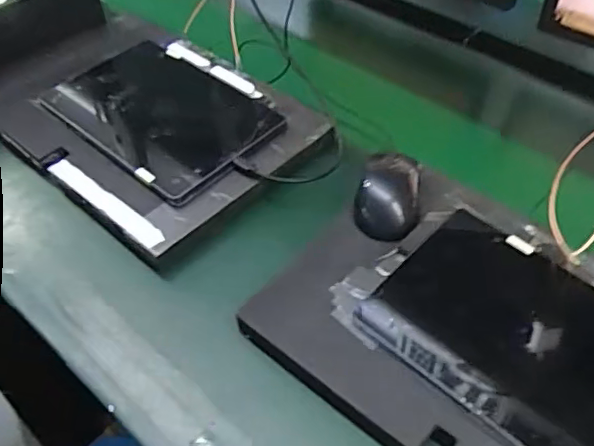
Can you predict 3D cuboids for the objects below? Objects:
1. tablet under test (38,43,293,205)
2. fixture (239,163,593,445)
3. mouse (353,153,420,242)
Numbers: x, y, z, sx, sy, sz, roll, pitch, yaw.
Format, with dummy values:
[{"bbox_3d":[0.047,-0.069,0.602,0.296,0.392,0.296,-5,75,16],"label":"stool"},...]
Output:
[{"bbox_3d":[-0.146,-0.133,0.661,0.238,0.014,0.186,34,57,24],"label":"tablet under test"},{"bbox_3d":[0.177,0.107,0.485,0.382,0.043,0.248,33,55,26],"label":"fixture"},{"bbox_3d":[0.092,-0.030,0.579,0.061,0.034,0.081,11,49,9],"label":"mouse"}]

